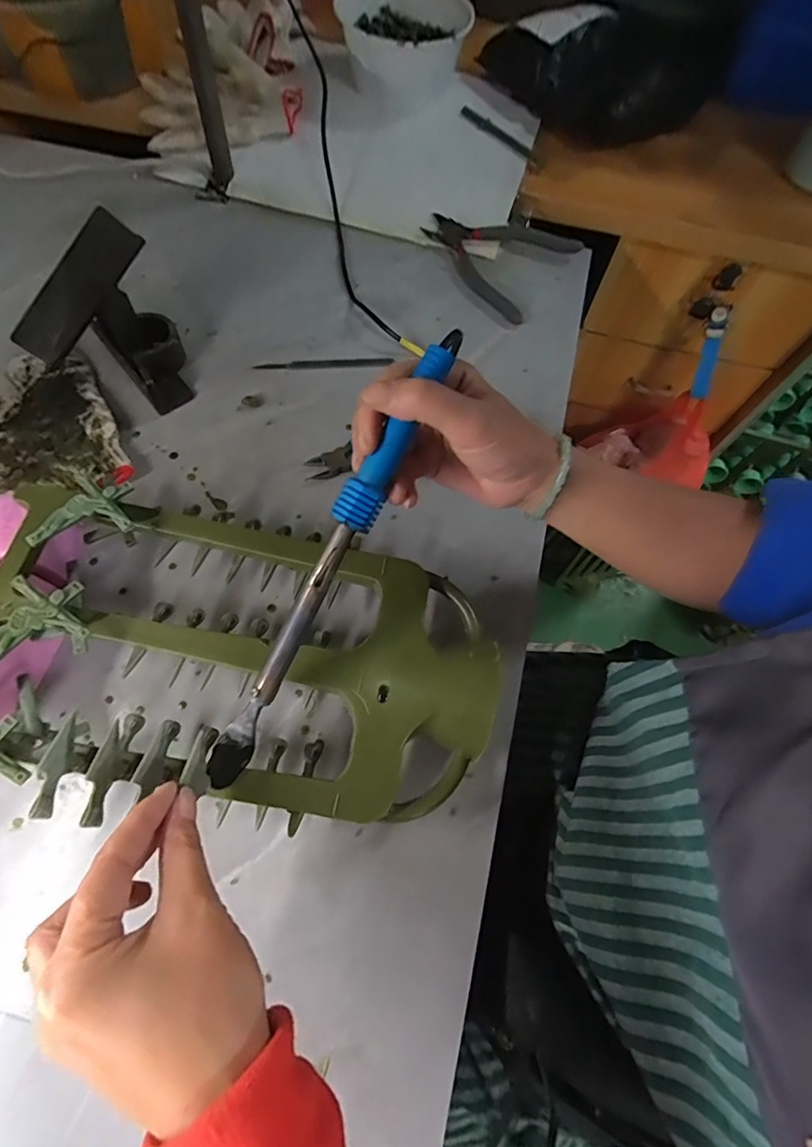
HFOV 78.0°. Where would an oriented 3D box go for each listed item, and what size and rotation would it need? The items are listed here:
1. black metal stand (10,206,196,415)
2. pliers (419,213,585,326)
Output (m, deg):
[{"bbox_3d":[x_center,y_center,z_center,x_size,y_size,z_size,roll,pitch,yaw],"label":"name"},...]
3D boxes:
[{"bbox_3d":[-0.257,-0.213,0.447,0.096,0.112,0.126,38,71,13],"label":"black metal stand"},{"bbox_3d":[0.097,-0.375,0.583,0.166,0.016,0.148,34,70,11],"label":"pliers"}]

